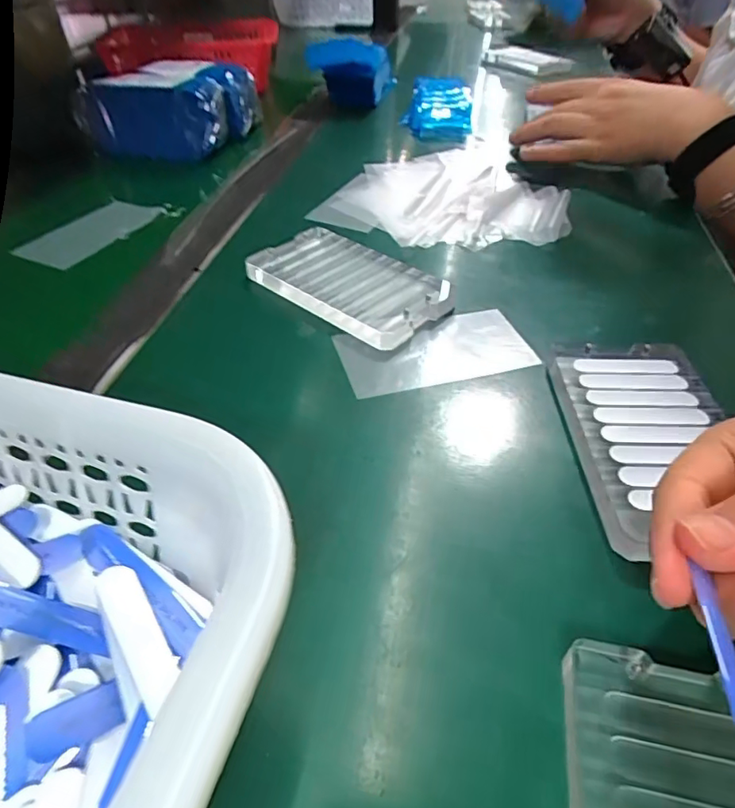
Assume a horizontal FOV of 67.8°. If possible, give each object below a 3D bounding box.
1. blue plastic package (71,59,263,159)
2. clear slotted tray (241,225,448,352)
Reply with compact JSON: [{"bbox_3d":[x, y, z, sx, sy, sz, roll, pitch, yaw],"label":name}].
[{"bbox_3d":[-0.200,-0.297,0.554,0.140,0.068,0.114,8,44,9],"label":"blue plastic package"},{"bbox_3d":[-0.013,-0.076,0.343,0.119,0.013,0.069,31,52,29],"label":"clear slotted tray"}]

